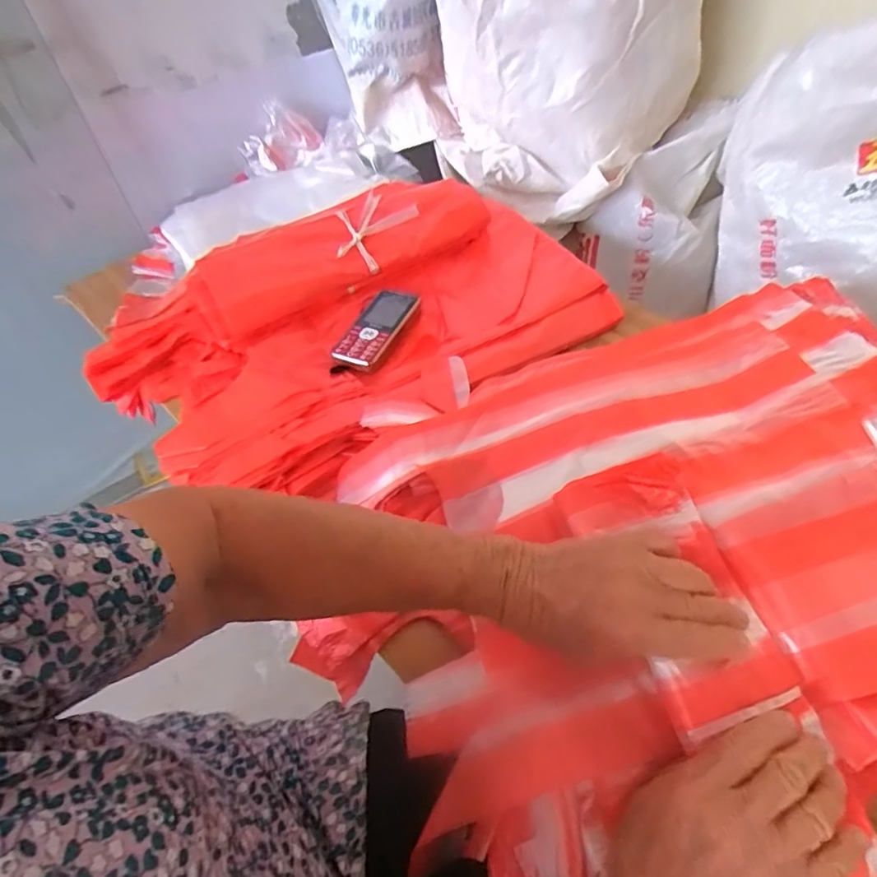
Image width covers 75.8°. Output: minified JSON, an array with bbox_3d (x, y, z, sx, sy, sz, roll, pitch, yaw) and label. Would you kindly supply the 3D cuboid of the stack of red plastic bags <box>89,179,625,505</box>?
[{"bbox_3d":[-0.103,-0.141,0.652,0.513,0.087,0.368,-32,55,-20],"label":"stack of red plastic bags"}]

